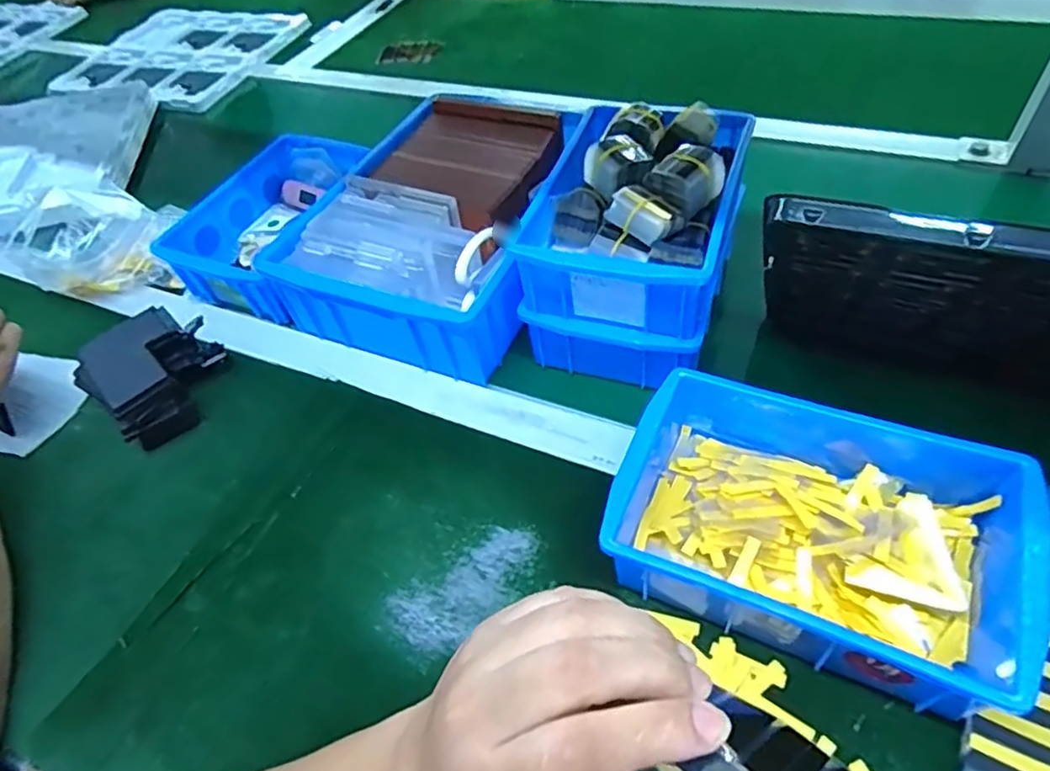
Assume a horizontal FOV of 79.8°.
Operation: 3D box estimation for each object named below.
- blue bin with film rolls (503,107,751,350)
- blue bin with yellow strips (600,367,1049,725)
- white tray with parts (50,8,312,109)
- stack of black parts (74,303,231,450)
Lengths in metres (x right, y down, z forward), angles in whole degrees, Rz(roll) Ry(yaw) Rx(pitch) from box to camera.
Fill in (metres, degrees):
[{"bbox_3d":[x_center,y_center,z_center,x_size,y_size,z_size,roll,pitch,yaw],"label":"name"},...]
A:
[{"bbox_3d":[0.082,-0.129,0.461,0.133,0.081,0.190,12,54,17],"label":"blue bin with film rolls"},{"bbox_3d":[0.160,0.075,0.358,0.201,0.072,0.148,19,56,21],"label":"blue bin with yellow strips"},{"bbox_3d":[-0.542,-0.526,0.979,0.319,0.028,0.292,9,53,15],"label":"white tray with parts"},{"bbox_3d":[-0.292,-0.013,0.496,0.099,0.062,0.092,32,62,29],"label":"stack of black parts"}]

